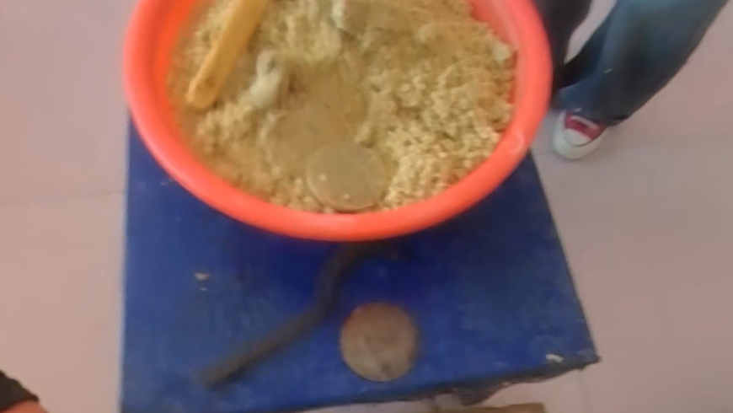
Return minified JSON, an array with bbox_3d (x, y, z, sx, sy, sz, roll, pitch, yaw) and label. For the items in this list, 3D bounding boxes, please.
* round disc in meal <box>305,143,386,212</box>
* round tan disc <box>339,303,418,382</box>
[{"bbox_3d":[-0.019,-0.032,0.559,0.073,0.010,0.074,0,62,-1],"label":"round disc in meal"},{"bbox_3d":[0.013,0.143,0.622,0.079,0.015,0.075,5,62,2],"label":"round tan disc"}]

